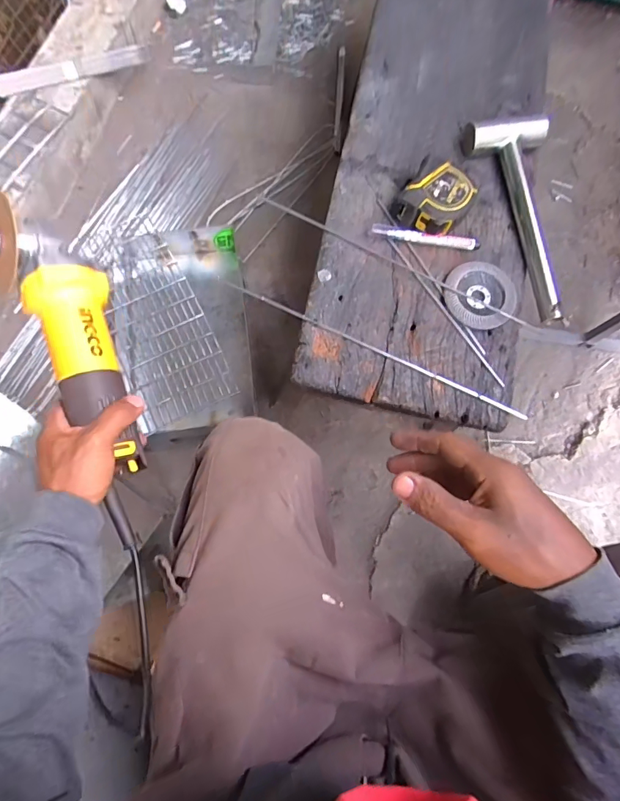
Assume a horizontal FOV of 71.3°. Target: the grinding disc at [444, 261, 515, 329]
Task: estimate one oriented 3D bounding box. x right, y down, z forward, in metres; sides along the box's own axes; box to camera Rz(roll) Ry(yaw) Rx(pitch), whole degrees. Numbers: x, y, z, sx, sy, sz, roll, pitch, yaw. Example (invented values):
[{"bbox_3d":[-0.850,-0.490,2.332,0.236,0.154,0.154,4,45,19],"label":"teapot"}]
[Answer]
[{"bbox_3d":[0.197,-0.122,0.501,0.081,0.012,0.078,0,75,-1],"label":"grinding disc"}]

